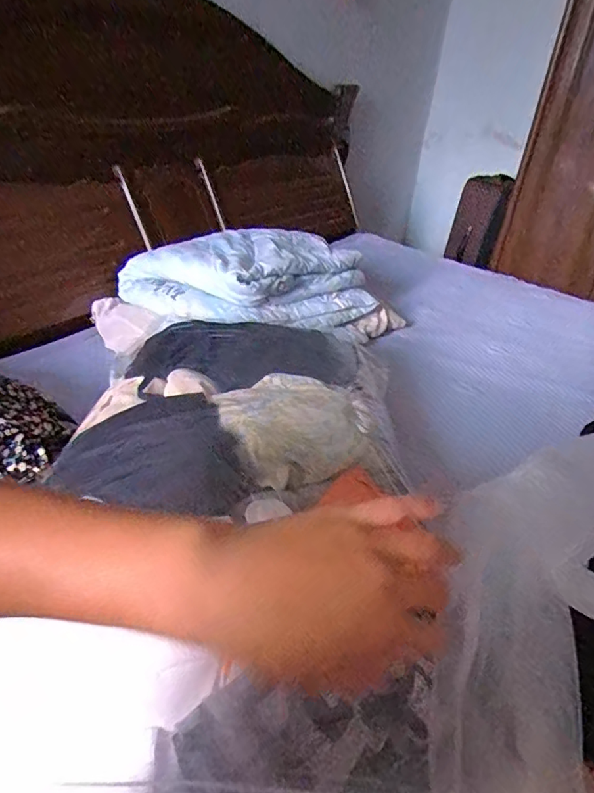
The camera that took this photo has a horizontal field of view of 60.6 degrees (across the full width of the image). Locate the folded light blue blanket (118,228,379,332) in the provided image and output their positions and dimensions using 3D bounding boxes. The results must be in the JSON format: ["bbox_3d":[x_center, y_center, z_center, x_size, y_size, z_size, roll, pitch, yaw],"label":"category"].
[{"bbox_3d":[-0.100,-0.275,1.149,0.508,0.141,0.354,-24,43,-38],"label":"folded light blue blanket"}]

